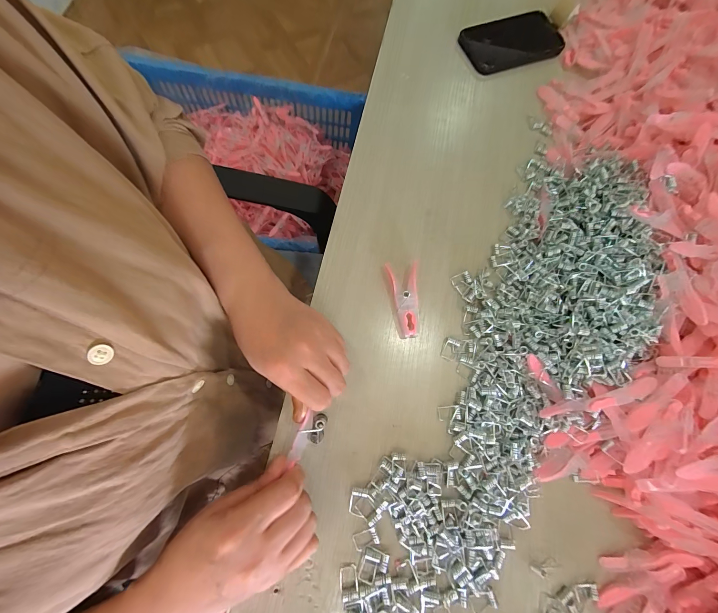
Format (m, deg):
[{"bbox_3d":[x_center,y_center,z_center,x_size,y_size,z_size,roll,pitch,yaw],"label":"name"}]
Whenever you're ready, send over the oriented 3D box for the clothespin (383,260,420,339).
[{"bbox_3d":[0.047,-0.008,0.312,0.033,0.009,0.079,-2,76,-8],"label":"clothespin"}]

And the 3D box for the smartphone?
[{"bbox_3d":[0.224,-0.385,0.436,0.156,0.015,0.075,-23,80,-12],"label":"smartphone"}]

